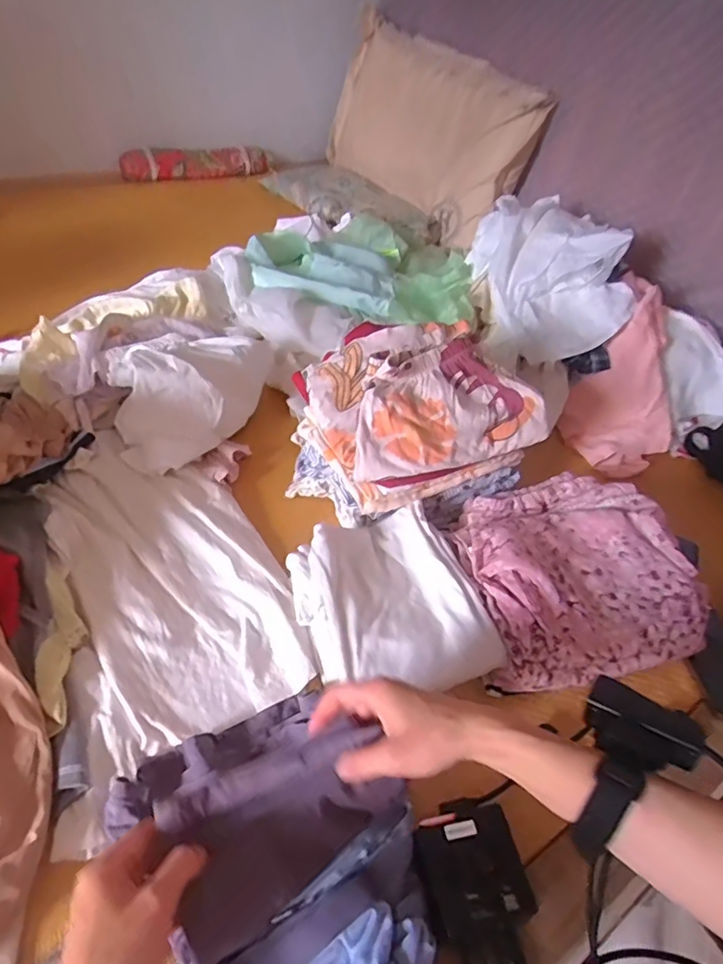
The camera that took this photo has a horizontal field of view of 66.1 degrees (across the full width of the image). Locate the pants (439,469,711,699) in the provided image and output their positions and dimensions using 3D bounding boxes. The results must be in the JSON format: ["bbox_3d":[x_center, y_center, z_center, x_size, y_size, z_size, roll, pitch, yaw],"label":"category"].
[{"bbox_3d":[0.239,0.096,0.642,0.242,0.075,0.239,-6,47,-16],"label":"pants"}]

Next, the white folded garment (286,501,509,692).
[{"bbox_3d":[0.029,0.126,0.598,0.183,0.051,0.207,-9,48,-19],"label":"white folded garment"}]

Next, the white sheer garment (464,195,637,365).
[{"bbox_3d":[0.339,-0.380,1.016,0.243,0.157,0.388,7,44,-4],"label":"white sheer garment"}]

